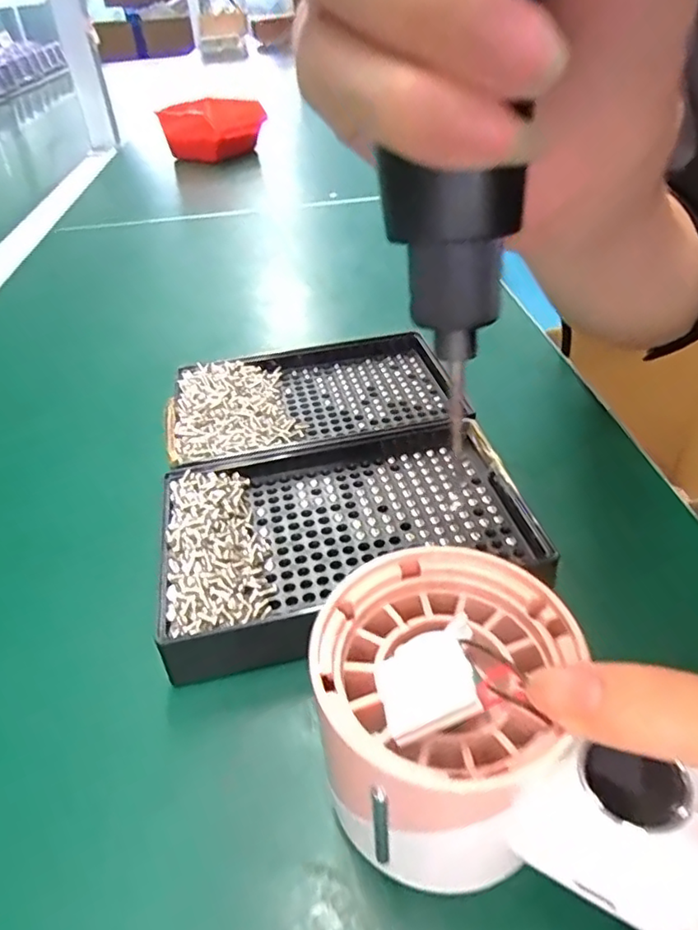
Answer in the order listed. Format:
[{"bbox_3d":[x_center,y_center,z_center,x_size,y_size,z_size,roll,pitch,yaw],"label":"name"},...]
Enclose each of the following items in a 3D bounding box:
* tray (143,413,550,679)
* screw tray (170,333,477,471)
[{"bbox_3d":[-0.002,0.024,0.235,0.138,0.025,0.088,-12,39,-11],"label":"tray"},{"bbox_3d":[-0.017,-0.037,0.300,0.142,0.019,0.089,-12,39,-10],"label":"screw tray"}]

